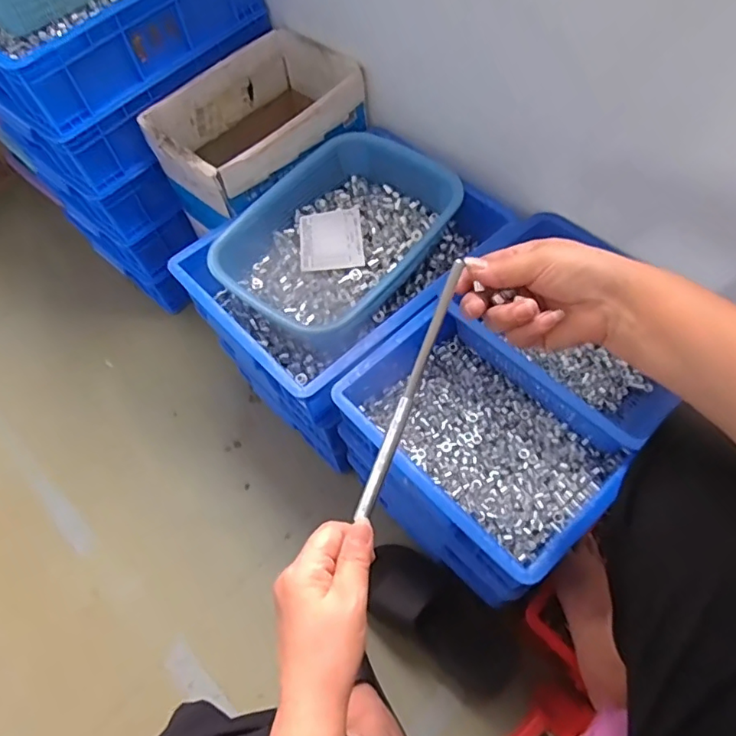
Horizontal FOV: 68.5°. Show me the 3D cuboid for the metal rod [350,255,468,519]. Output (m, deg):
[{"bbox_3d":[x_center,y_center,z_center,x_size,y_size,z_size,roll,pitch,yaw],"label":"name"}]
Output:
[{"bbox_3d":[0.031,0.016,0.394,0.011,0.007,0.195,22,90,14],"label":"metal rod"}]

